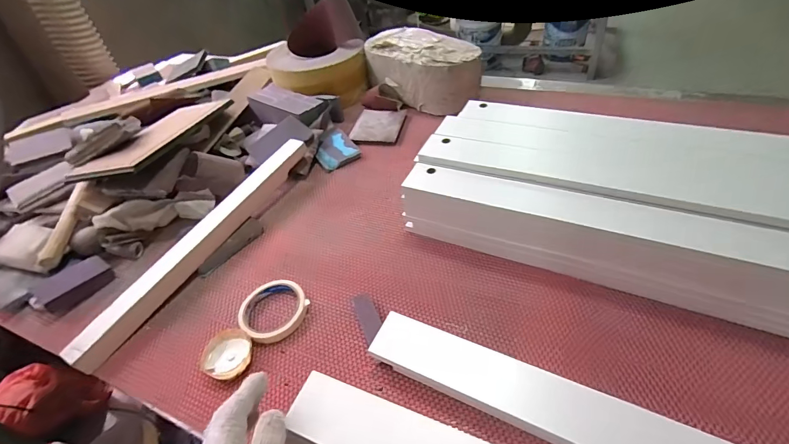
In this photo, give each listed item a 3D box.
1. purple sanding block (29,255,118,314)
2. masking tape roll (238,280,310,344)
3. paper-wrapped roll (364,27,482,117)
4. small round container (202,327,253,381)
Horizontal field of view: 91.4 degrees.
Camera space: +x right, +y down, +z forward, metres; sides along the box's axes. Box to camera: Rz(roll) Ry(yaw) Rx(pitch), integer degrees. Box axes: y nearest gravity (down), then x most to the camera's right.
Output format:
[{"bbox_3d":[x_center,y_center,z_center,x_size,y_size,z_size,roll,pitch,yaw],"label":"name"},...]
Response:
[{"bbox_3d":[-0.520,0.099,0.627,0.059,0.029,0.100,28,54,31],"label":"purple sanding block"},{"bbox_3d":[-0.172,0.126,0.549,0.091,0.024,0.087,-4,44,4],"label":"masking tape roll"},{"bbox_3d":[0.061,-0.352,0.897,0.150,0.114,0.271,-32,49,-23],"label":"paper-wrapped roll"},{"bbox_3d":[-0.217,0.173,0.506,0.063,0.014,0.063,-4,44,4],"label":"small round container"}]

